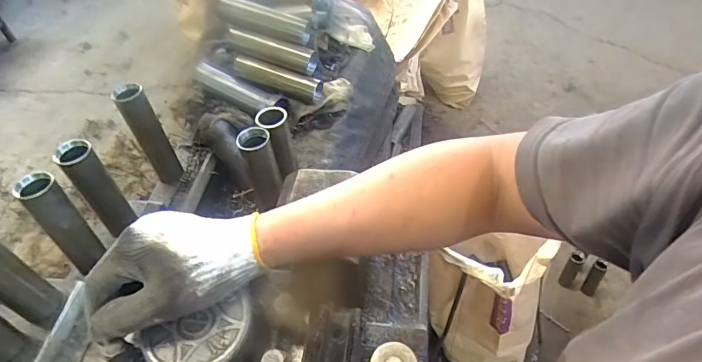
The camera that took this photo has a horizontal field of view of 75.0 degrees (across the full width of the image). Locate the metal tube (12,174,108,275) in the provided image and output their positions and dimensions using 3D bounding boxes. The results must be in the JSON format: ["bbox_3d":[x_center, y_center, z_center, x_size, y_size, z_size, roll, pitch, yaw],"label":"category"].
[{"bbox_3d":[-0.371,0.054,0.588,0.044,0.134,0.048,34,59,31],"label":"metal tube"}]

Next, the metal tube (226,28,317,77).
[{"bbox_3d":[-0.145,-0.239,0.836,0.170,0.034,0.036,20,51,2],"label":"metal tube"}]

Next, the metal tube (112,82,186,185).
[{"bbox_3d":[-0.327,-0.072,0.743,0.045,0.177,0.038,-30,52,-20],"label":"metal tube"}]

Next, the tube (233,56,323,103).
[{"bbox_3d":[-0.130,-0.182,0.808,0.167,0.035,0.037,20,52,6],"label":"tube"}]

